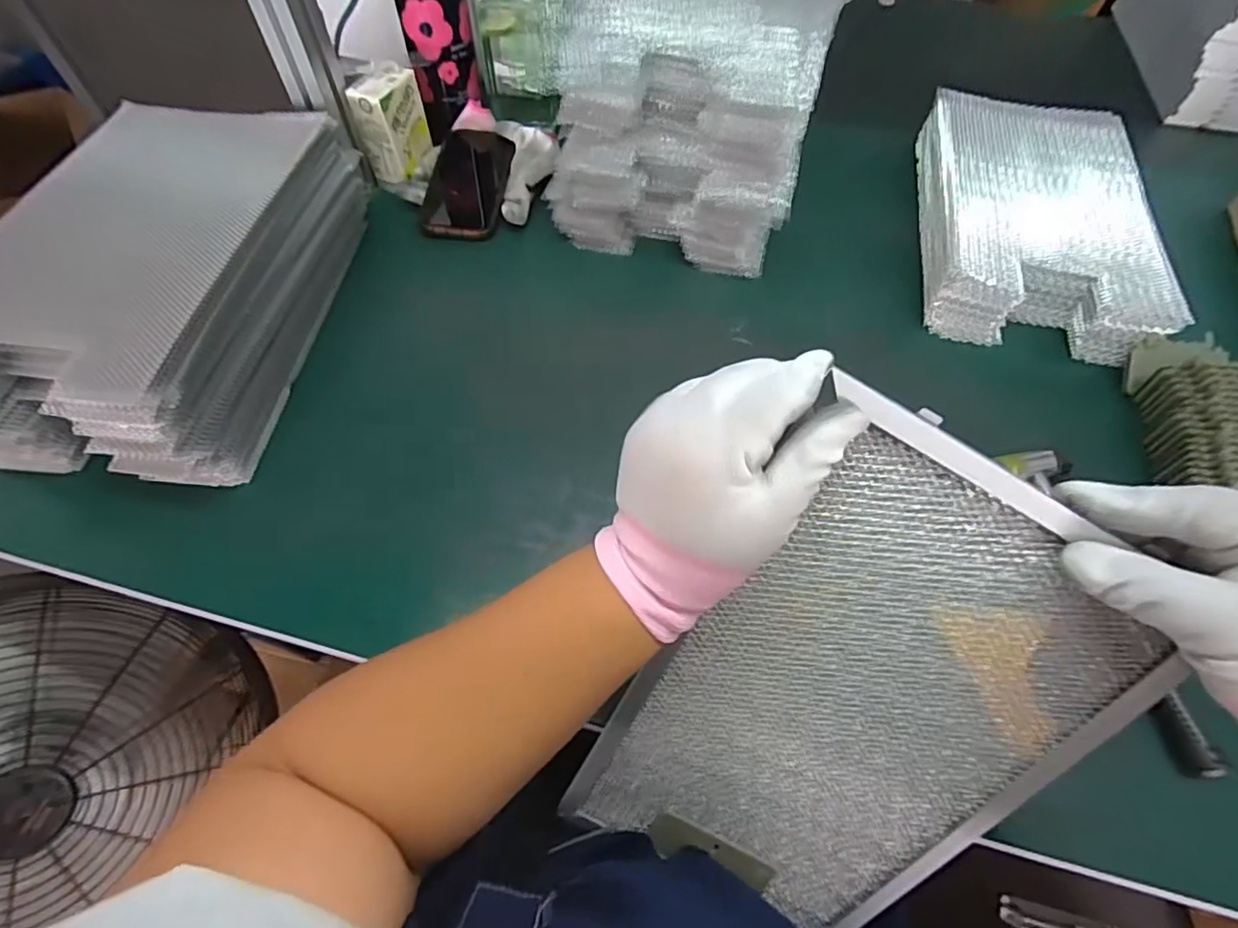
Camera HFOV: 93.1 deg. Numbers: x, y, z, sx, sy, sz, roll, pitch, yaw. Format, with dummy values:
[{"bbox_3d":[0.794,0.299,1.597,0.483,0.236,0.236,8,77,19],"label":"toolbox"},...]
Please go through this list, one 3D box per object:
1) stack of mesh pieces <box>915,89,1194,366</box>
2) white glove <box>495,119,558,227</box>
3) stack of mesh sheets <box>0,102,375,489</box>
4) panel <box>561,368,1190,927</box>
[{"bbox_3d":[0.429,-0.262,0.614,0.196,0.055,0.338,12,59,6],"label":"stack of mesh pieces"},{"bbox_3d":[-0.106,-0.327,0.655,0.071,0.026,0.133,2,79,0],"label":"white glove"},{"bbox_3d":[-0.392,-0.162,0.520,0.225,0.110,0.365,7,59,3],"label":"stack of mesh sheets"},{"bbox_3d":[0.120,0.142,0.325,0.193,0.329,0.011,28,29,5],"label":"panel"}]

